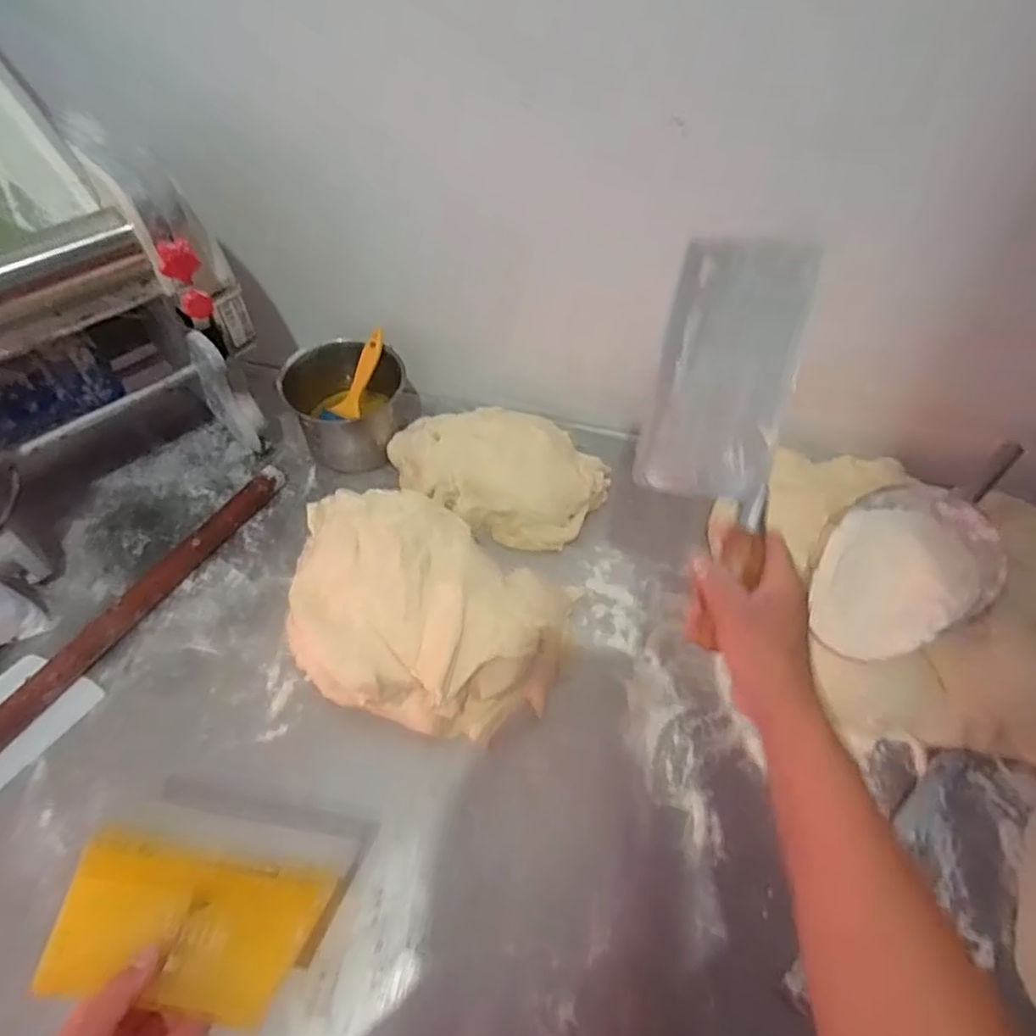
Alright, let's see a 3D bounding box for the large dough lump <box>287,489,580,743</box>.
[{"bbox_3d":[-0.094,0.100,0.604,0.282,0.124,0.203,12,56,6],"label":"large dough lump"}]

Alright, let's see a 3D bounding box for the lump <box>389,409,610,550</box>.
[{"bbox_3d":[-0.024,-0.068,0.754,0.265,0.077,0.169,23,58,13],"label":"lump"}]

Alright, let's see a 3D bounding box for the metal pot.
[{"bbox_3d":[-0.221,-0.147,0.782,0.163,0.108,0.130,-5,56,-5],"label":"metal pot"}]

